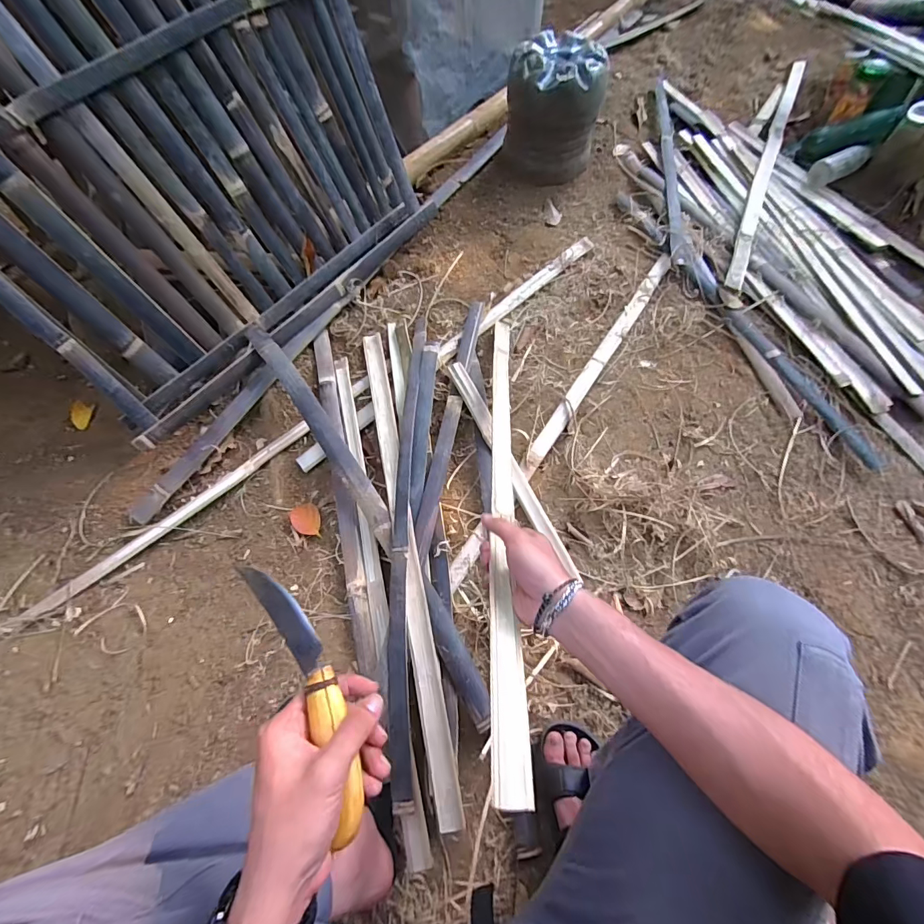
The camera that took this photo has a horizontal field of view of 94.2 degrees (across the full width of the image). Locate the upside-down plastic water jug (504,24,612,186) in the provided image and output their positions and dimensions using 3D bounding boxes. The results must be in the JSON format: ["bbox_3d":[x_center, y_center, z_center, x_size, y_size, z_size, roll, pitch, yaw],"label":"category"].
[{"bbox_3d":[0.238,-0.920,1.131,0.236,0.249,0.201,3,65,3],"label":"upside-down plastic water jug"}]

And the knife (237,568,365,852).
[{"bbox_3d":[-0.114,0.157,0.314,0.037,0.018,0.202,-29,65,-12],"label":"knife"}]

